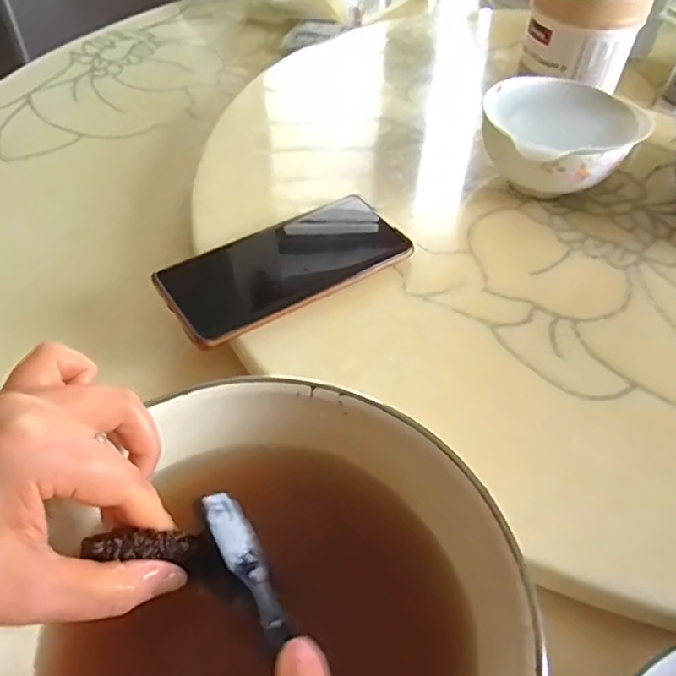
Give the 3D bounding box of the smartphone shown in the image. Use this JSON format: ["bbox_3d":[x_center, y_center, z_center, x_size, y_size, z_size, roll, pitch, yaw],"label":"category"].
[{"bbox_3d":[-0.034,-0.049,0.395,0.160,0.006,0.073,-26,55,-23],"label":"smartphone"}]

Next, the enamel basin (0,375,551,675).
[{"bbox_3d":[-0.043,0.122,0.244,0.217,0.071,0.187,-23,54,-21],"label":"enamel basin"}]

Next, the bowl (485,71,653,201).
[{"bbox_3d":[0.160,-0.139,0.443,0.108,0.064,0.118,14,50,9],"label":"bowl"}]

